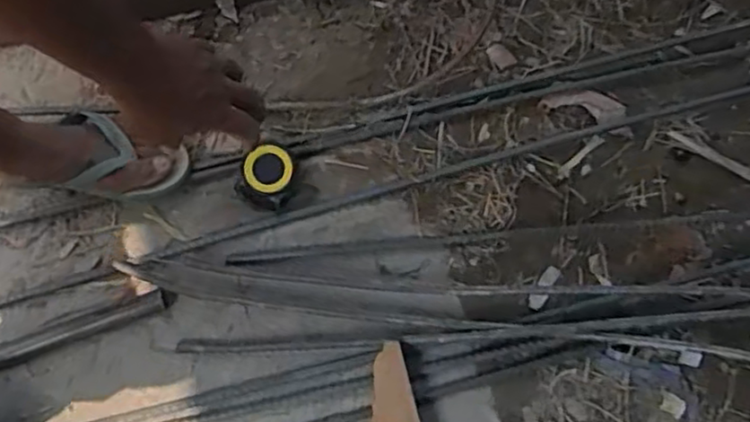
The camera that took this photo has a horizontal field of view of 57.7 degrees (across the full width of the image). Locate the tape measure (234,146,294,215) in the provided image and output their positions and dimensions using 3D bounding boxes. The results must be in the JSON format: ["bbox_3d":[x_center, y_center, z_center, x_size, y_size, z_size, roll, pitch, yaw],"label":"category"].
[{"bbox_3d":[-0.132,-0.041,0.826,0.062,0.046,0.065,25,72,10],"label":"tape measure"}]

